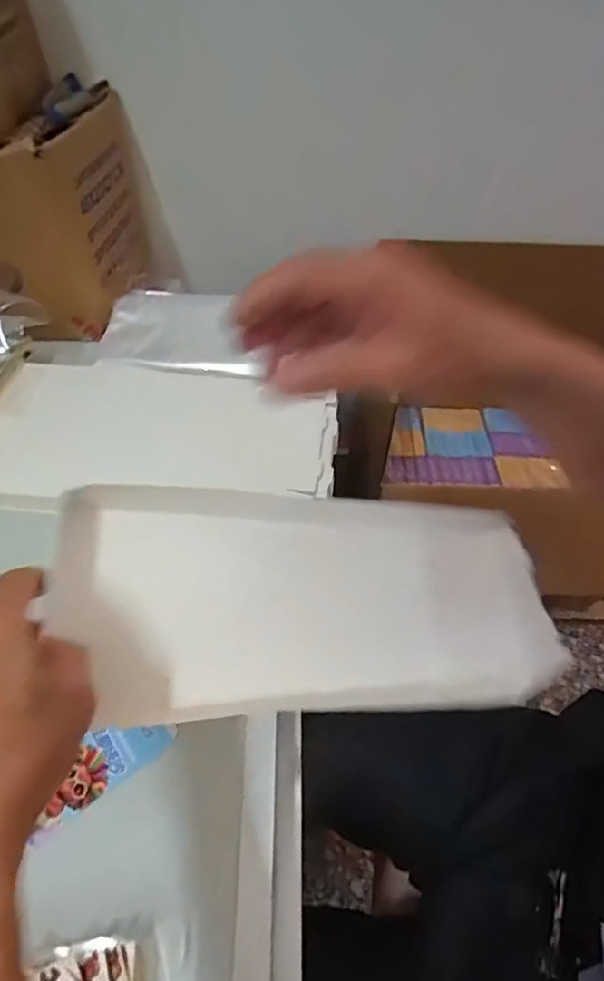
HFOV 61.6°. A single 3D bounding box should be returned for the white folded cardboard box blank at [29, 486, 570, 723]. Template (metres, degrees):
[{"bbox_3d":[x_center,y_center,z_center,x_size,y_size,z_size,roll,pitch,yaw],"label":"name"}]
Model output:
[{"bbox_3d":[0.026,0.079,0.374,0.374,0.031,0.154,2,70,-20],"label":"white folded cardboard box blank"}]

